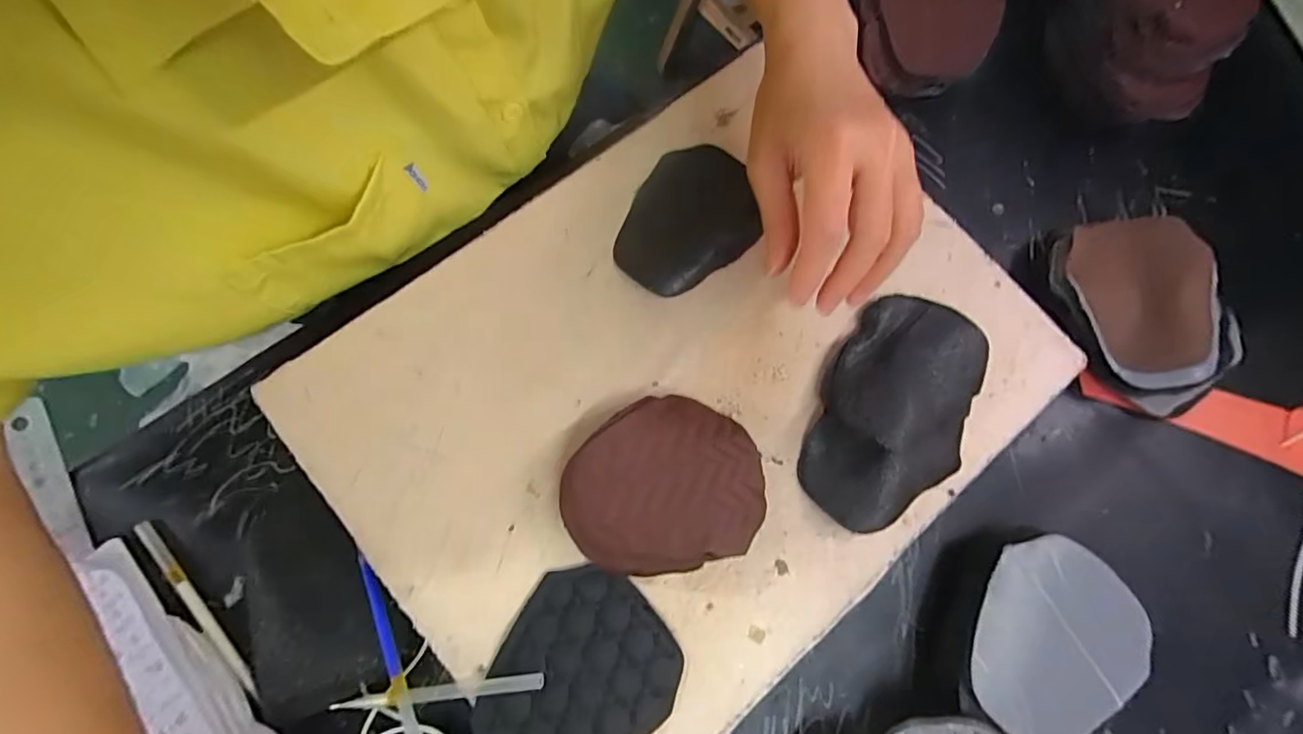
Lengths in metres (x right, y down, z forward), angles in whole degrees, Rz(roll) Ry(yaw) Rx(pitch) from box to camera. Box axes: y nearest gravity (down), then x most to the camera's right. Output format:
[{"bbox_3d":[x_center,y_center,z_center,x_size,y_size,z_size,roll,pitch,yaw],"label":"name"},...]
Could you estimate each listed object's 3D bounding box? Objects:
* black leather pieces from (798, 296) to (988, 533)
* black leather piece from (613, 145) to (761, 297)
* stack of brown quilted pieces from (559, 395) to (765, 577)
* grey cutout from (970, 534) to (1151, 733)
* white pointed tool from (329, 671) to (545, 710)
[{"bbox_3d":[0.141,0.023,0.312,0.084,0.032,0.137,22,76,2],"label":"black leather pieces"},{"bbox_3d":[0.025,-0.091,0.343,0.073,0.006,0.102,28,75,7],"label":"black leather piece"},{"bbox_3d":[0.006,0.060,0.292,0.102,0.027,0.084,-11,77,-6],"label":"stack of brown quilted pieces"},{"bbox_3d":[0.214,0.150,0.308,0.089,0.037,0.105,36,77,4],"label":"grey cutout"},{"bbox_3d":[-0.109,0.164,0.281,0.113,0.011,0.008,-12,74,9],"label":"white pointed tool"}]

